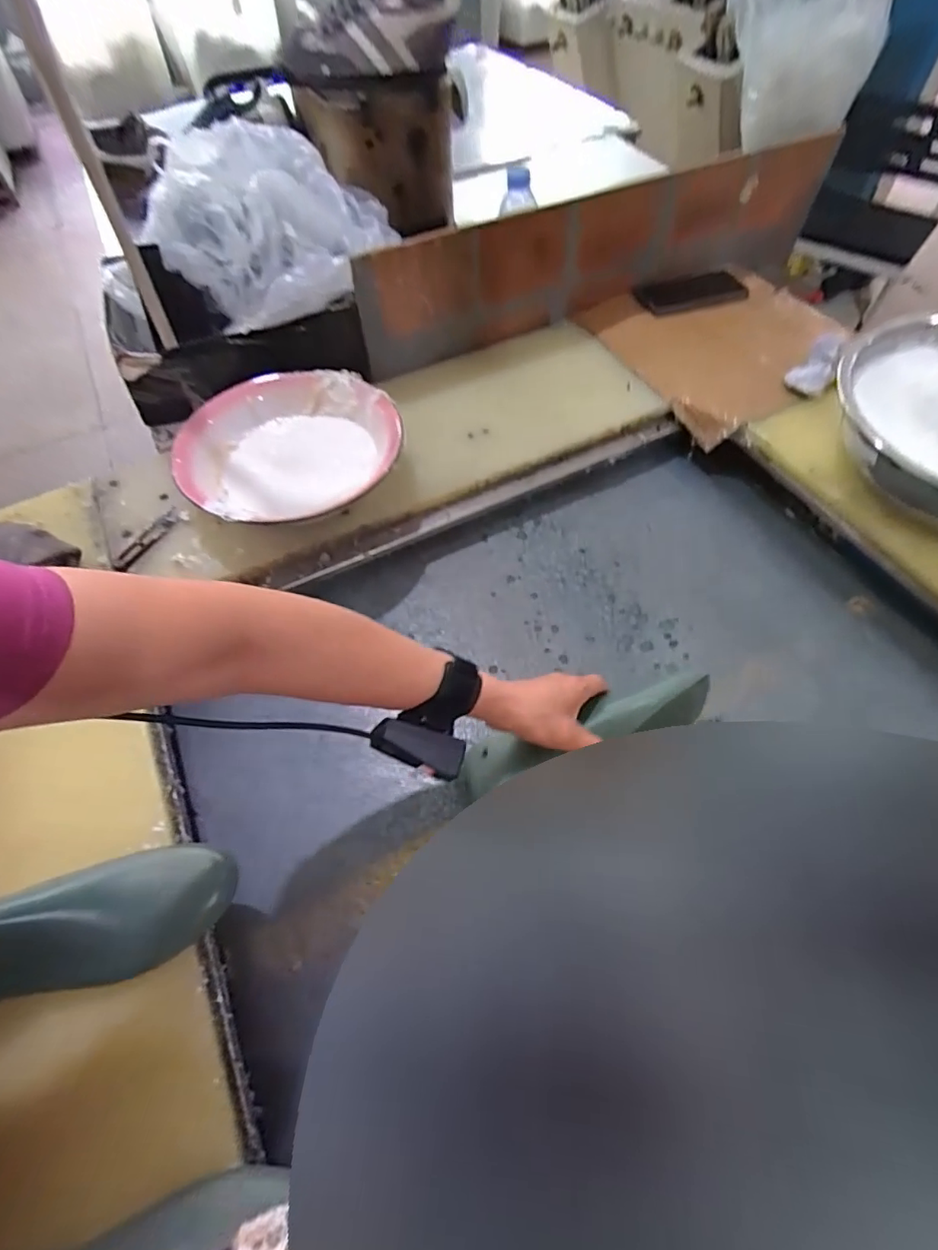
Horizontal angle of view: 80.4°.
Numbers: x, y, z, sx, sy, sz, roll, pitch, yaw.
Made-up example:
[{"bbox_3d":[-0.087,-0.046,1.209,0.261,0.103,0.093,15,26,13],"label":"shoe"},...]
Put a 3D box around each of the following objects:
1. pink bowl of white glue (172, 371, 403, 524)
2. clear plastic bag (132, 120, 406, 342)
[{"bbox_3d":[-0.211,-0.211,0.667,0.256,0.056,0.238,-2,57,2],"label":"pink bowl of white glue"},{"bbox_3d":[-0.249,-0.523,0.721,0.277,0.134,0.260,-13,57,-5],"label":"clear plastic bag"}]

